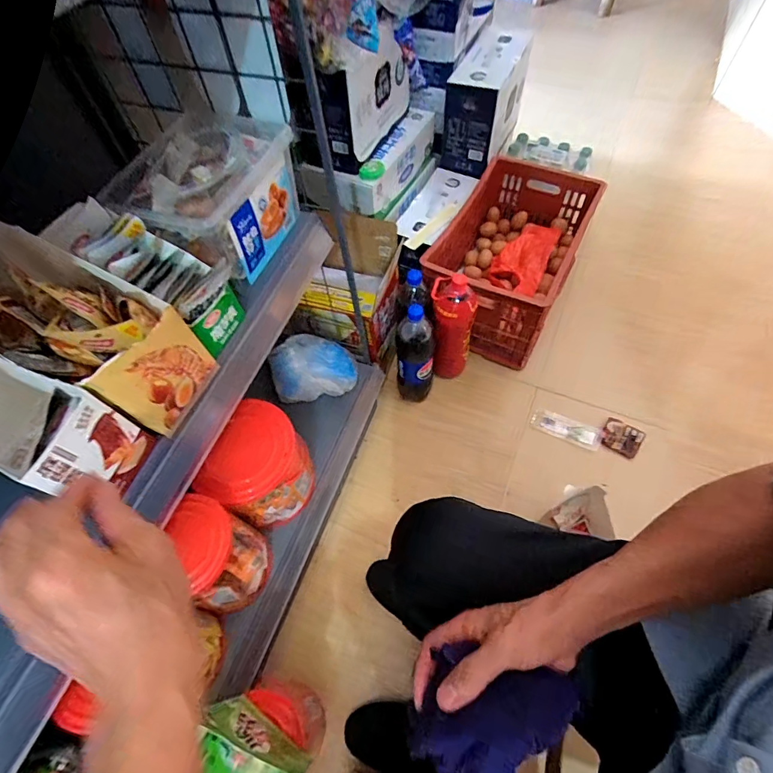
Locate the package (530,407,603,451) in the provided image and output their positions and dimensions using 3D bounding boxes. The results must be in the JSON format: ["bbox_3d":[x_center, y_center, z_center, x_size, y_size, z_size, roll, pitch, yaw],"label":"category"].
[{"bbox_3d":[0.426,0.098,1.004,0.156,0.009,0.059,23,63,15],"label":"package"}]

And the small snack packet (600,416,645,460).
[{"bbox_3d":[0.543,0.118,0.979,0.081,0.018,0.078,31,65,19],"label":"small snack packet"}]

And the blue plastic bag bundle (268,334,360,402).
[{"bbox_3d":[-0.151,-0.041,0.875,0.176,0.057,0.136,-1,59,2],"label":"blue plastic bag bundle"}]

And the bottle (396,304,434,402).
[{"bbox_3d":[0.065,-0.068,0.956,0.085,0.293,0.087,1,59,3],"label":"bottle"}]

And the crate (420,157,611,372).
[{"bbox_3d":[0.310,-0.323,1.107,0.309,0.272,0.444,25,63,16],"label":"crate"}]

